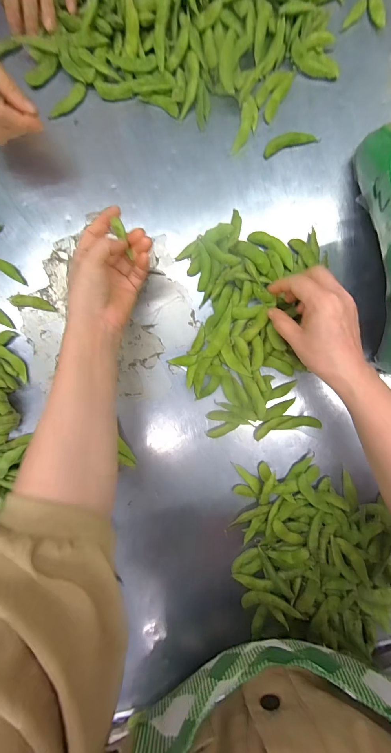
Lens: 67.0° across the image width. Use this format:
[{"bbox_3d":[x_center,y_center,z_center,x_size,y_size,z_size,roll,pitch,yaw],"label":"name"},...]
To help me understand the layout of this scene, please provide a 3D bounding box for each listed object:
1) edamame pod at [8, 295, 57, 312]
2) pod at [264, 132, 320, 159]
[{"bbox_3d":[-0.209,-0.095,0.377,0.056,0.014,0.014,7,92,1],"label":"edamame pod"},{"bbox_3d":[0.118,-0.293,0.368,0.067,0.007,0.017,-18,92,1],"label":"pod"}]

